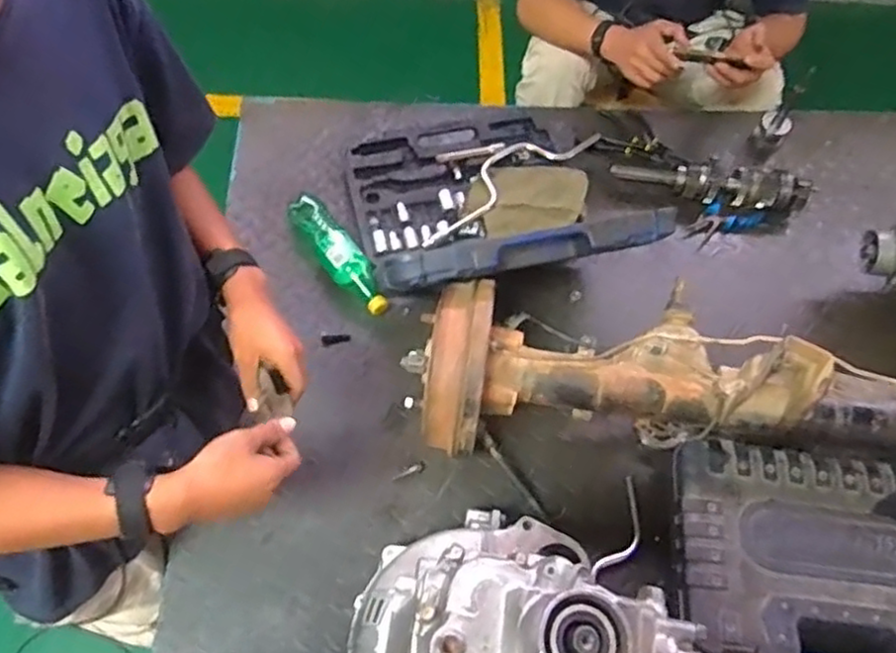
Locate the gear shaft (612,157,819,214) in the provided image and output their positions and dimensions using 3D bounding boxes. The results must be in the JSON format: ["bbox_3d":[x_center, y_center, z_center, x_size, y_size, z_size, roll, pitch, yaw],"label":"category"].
[{"bbox_3d":[0.466,-0.253,1.208,0.335,0.070,0.084,5,60,0],"label":"gear shaft"}]

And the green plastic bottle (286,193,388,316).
[{"bbox_3d":[-0.174,-0.116,1.095,0.067,0.057,0.245,-34,67,-20],"label":"green plastic bottle"}]

